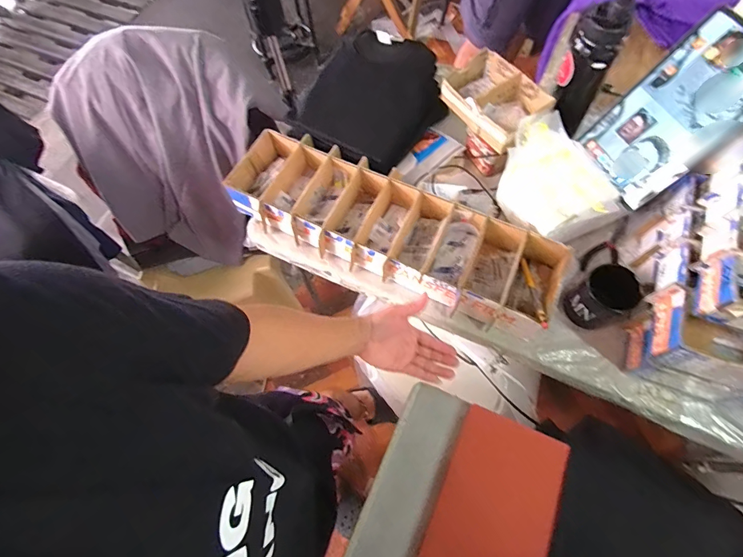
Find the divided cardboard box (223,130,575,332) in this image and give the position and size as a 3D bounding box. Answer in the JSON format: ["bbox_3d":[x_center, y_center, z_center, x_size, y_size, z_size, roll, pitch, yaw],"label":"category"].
[{"bbox_3d":[0.028,-0.085,0.722,0.603,0.093,0.202,23,70,12],"label":"divided cardboard box"}]

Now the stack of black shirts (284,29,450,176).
[{"bbox_3d":[0.001,-0.358,0.805,0.243,0.105,0.284,30,72,14],"label":"stack of black shirts"}]

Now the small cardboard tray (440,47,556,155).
[{"bbox_3d":[0.221,-0.323,0.715,0.118,0.071,0.187,-30,69,-9],"label":"small cardboard tray"}]

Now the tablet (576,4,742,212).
[{"bbox_3d":[0.457,-0.245,0.586,0.015,0.238,0.158,-6,61,-38],"label":"tablet"}]

